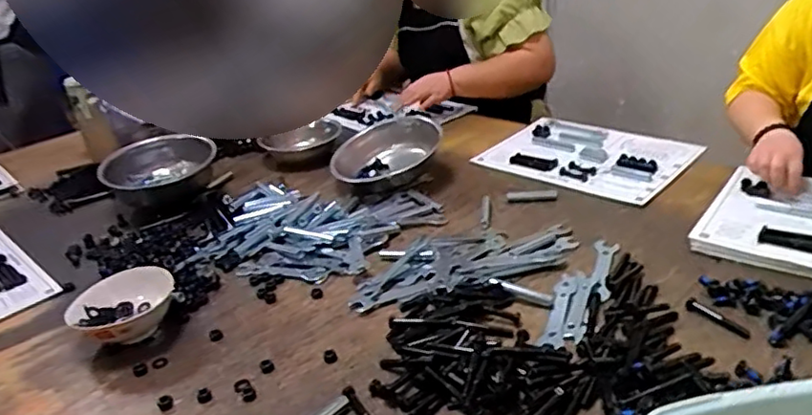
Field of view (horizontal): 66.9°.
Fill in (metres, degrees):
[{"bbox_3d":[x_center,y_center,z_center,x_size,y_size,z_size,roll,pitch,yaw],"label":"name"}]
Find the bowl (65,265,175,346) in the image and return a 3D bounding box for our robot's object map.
[{"bbox_3d":[-0.390,0.147,0.849,0.144,0.063,0.133,-15,27,-18],"label":"bowl"}]

